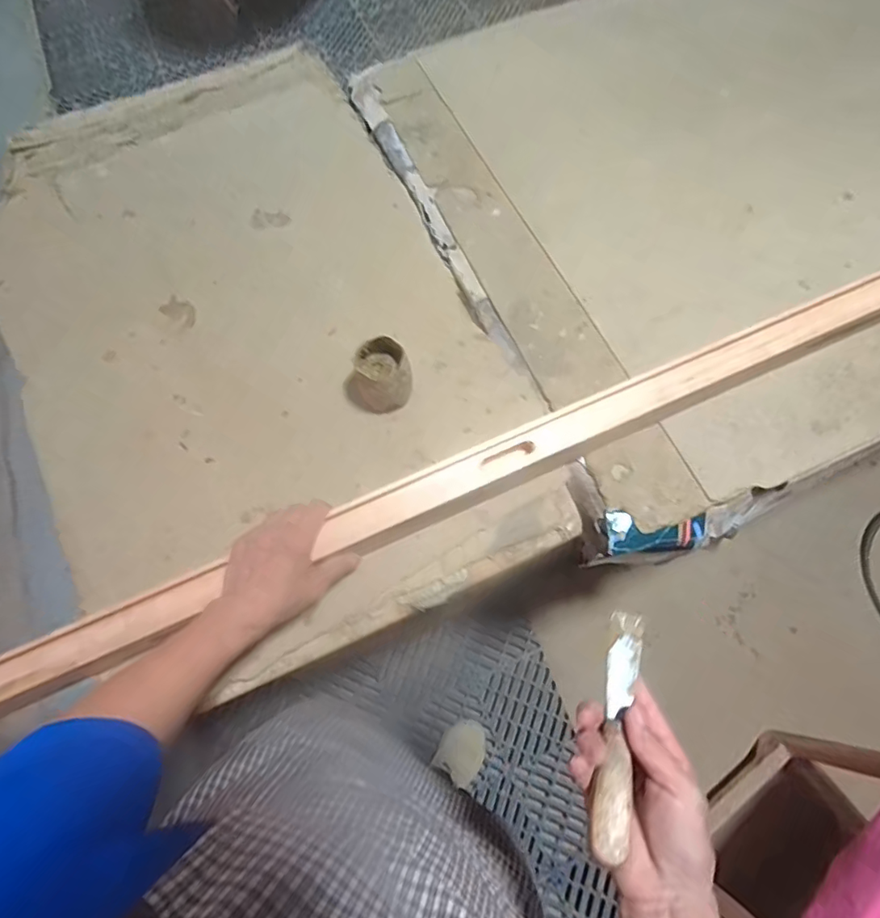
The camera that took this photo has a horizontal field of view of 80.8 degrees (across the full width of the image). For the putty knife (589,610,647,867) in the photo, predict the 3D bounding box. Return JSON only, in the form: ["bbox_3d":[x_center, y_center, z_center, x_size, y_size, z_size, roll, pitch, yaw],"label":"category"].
[{"bbox_3d":[0.128,0.186,0.368,0.022,0.016,0.165,17,53,8],"label":"putty knife"}]

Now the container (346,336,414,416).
[{"bbox_3d":[-0.071,-0.092,0.594,0.079,0.071,0.067,-14,69,-4],"label":"container"}]

